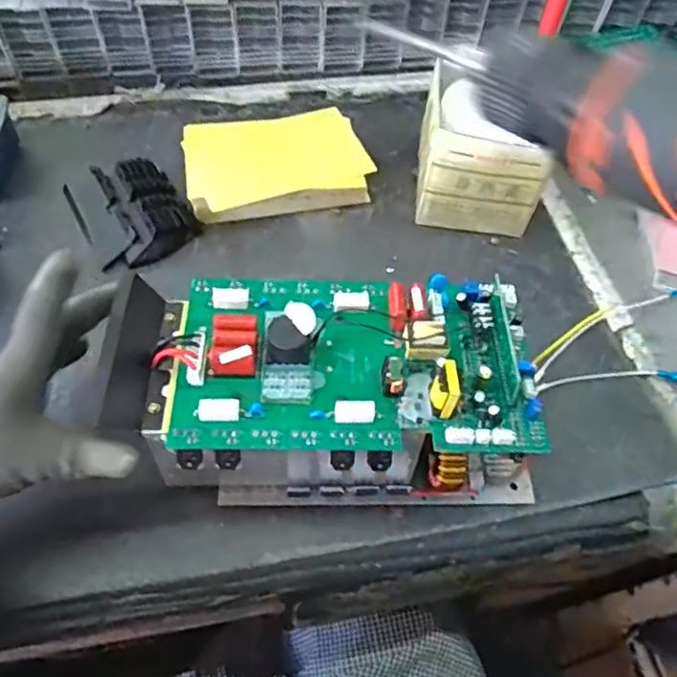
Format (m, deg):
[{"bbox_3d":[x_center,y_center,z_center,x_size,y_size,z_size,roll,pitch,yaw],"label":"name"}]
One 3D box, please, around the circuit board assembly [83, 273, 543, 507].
[{"bbox_3d":[0.001,0.033,0.414,0.253,0.121,0.126,1,59,-3],"label":"circuit board assembly"}]

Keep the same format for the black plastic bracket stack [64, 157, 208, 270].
[{"bbox_3d":[-0.192,-0.124,0.558,0.092,0.033,0.127,-26,64,-18],"label":"black plastic bracket stack"}]

